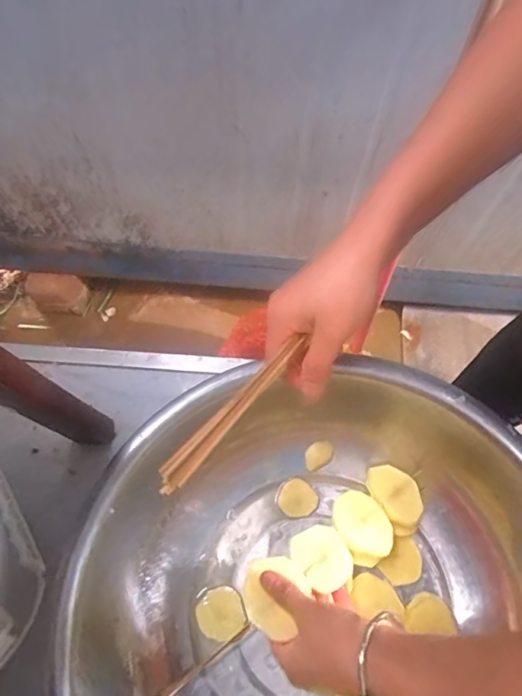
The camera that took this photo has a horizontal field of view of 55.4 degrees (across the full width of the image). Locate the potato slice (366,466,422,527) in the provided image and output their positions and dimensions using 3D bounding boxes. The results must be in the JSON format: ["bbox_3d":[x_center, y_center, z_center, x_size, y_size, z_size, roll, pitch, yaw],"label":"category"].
[{"bbox_3d":[0.122,0.131,0.453,0.038,0.007,0.057,-31,59,-14],"label":"potato slice"}]

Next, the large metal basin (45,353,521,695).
[{"bbox_3d":[0.062,0.209,0.393,0.342,0.140,0.384,20,68,6],"label":"large metal basin"}]

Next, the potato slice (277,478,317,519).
[{"bbox_3d":[0.034,0.148,0.486,0.035,0.008,0.035,1,67,-2],"label":"potato slice"}]

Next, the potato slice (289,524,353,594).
[{"bbox_3d":[0.052,0.177,0.421,0.044,0.007,0.050,-27,71,-13],"label":"potato slice"}]

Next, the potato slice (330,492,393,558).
[{"bbox_3d":[0.089,0.155,0.438,0.046,0.004,0.058,-22,59,-23],"label":"potato slice"}]

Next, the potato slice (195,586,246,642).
[{"bbox_3d":[-0.036,0.238,0.446,0.040,0.010,0.041,1,67,-2],"label":"potato slice"}]

